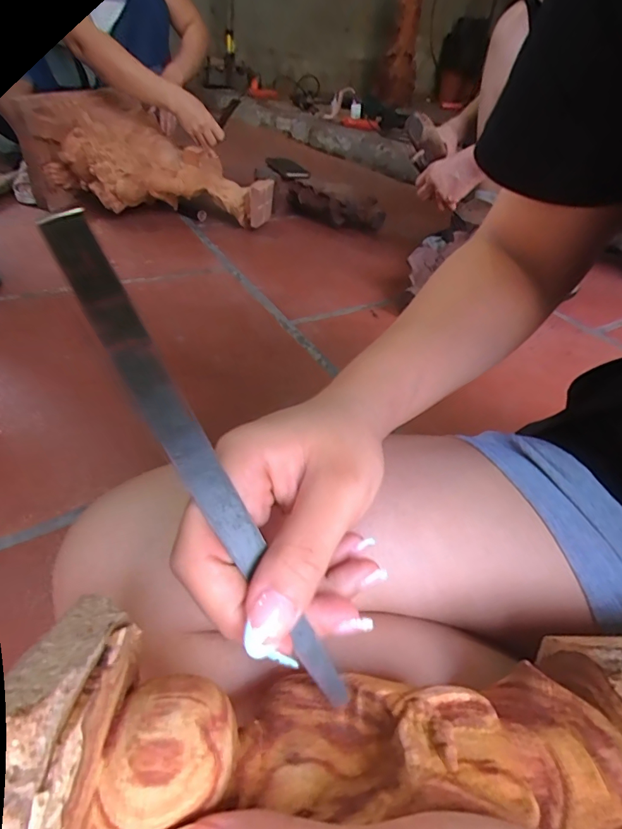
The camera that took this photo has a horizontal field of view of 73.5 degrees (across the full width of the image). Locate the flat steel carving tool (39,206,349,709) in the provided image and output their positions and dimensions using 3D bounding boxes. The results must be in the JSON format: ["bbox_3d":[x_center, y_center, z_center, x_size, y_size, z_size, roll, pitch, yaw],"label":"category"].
[{"bbox_3d":[-0.039,0.013,0.144,0.014,0.006,0.188,-31,92,-36],"label":"flat steel carving tool"}]

